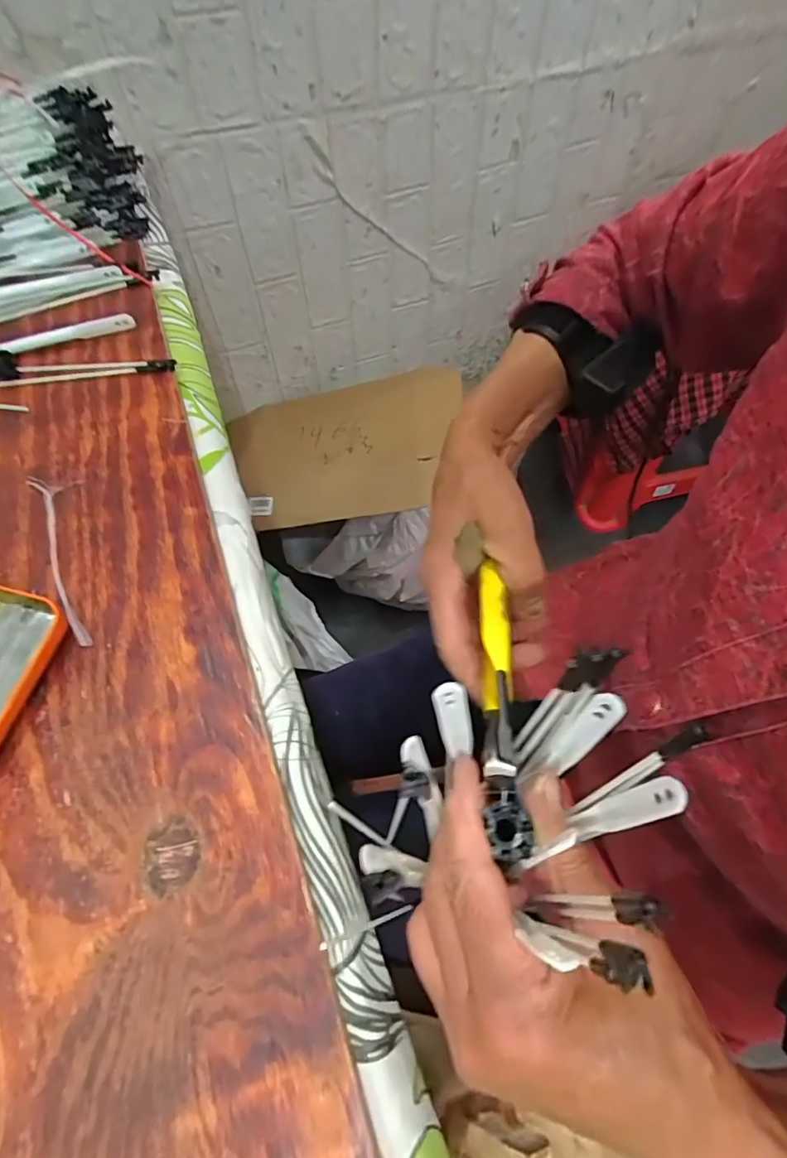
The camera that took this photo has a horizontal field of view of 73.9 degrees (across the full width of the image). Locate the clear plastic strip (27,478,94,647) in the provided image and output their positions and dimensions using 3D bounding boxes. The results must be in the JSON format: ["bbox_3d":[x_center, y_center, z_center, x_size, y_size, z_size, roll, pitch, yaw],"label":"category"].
[{"bbox_3d":[-0.204,-0.021,0.334,0.033,0.004,0.143,-26,66,-13],"label":"clear plastic strip"}]

